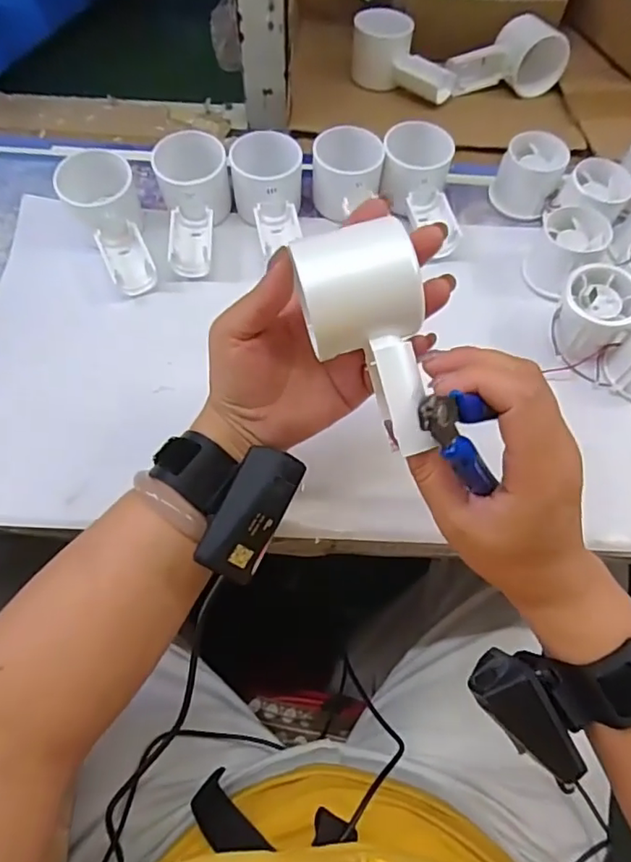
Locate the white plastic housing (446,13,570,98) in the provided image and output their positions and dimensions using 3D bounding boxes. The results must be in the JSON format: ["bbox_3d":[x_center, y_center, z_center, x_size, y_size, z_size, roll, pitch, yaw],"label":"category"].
[{"bbox_3d":[0.194,-0.385,0.577,0.120,0.050,0.057,-7,64,-6],"label":"white plastic housing"}]

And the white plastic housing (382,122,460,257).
[{"bbox_3d":[0.090,-0.208,0.487,0.060,0.056,0.108,-3,64,-3],"label":"white plastic housing"}]

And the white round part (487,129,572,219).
[{"bbox_3d":[0.190,-0.228,0.501,0.052,0.048,0.054,1,64,-2],"label":"white round part"}]

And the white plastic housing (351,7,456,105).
[{"bbox_3d":[0.091,-0.382,0.577,0.116,0.054,0.045,33,67,13],"label":"white plastic housing"}]

